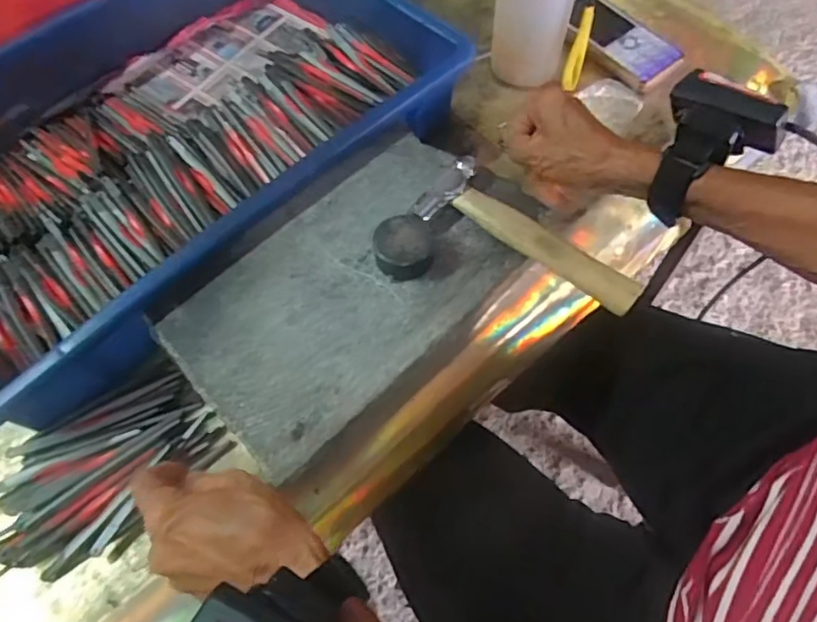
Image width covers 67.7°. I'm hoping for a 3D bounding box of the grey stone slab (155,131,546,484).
[{"bbox_3d":[-0.033,-0.024,0.391,0.237,0.009,0.135,-41,70,-18],"label":"grey stone slab"}]

